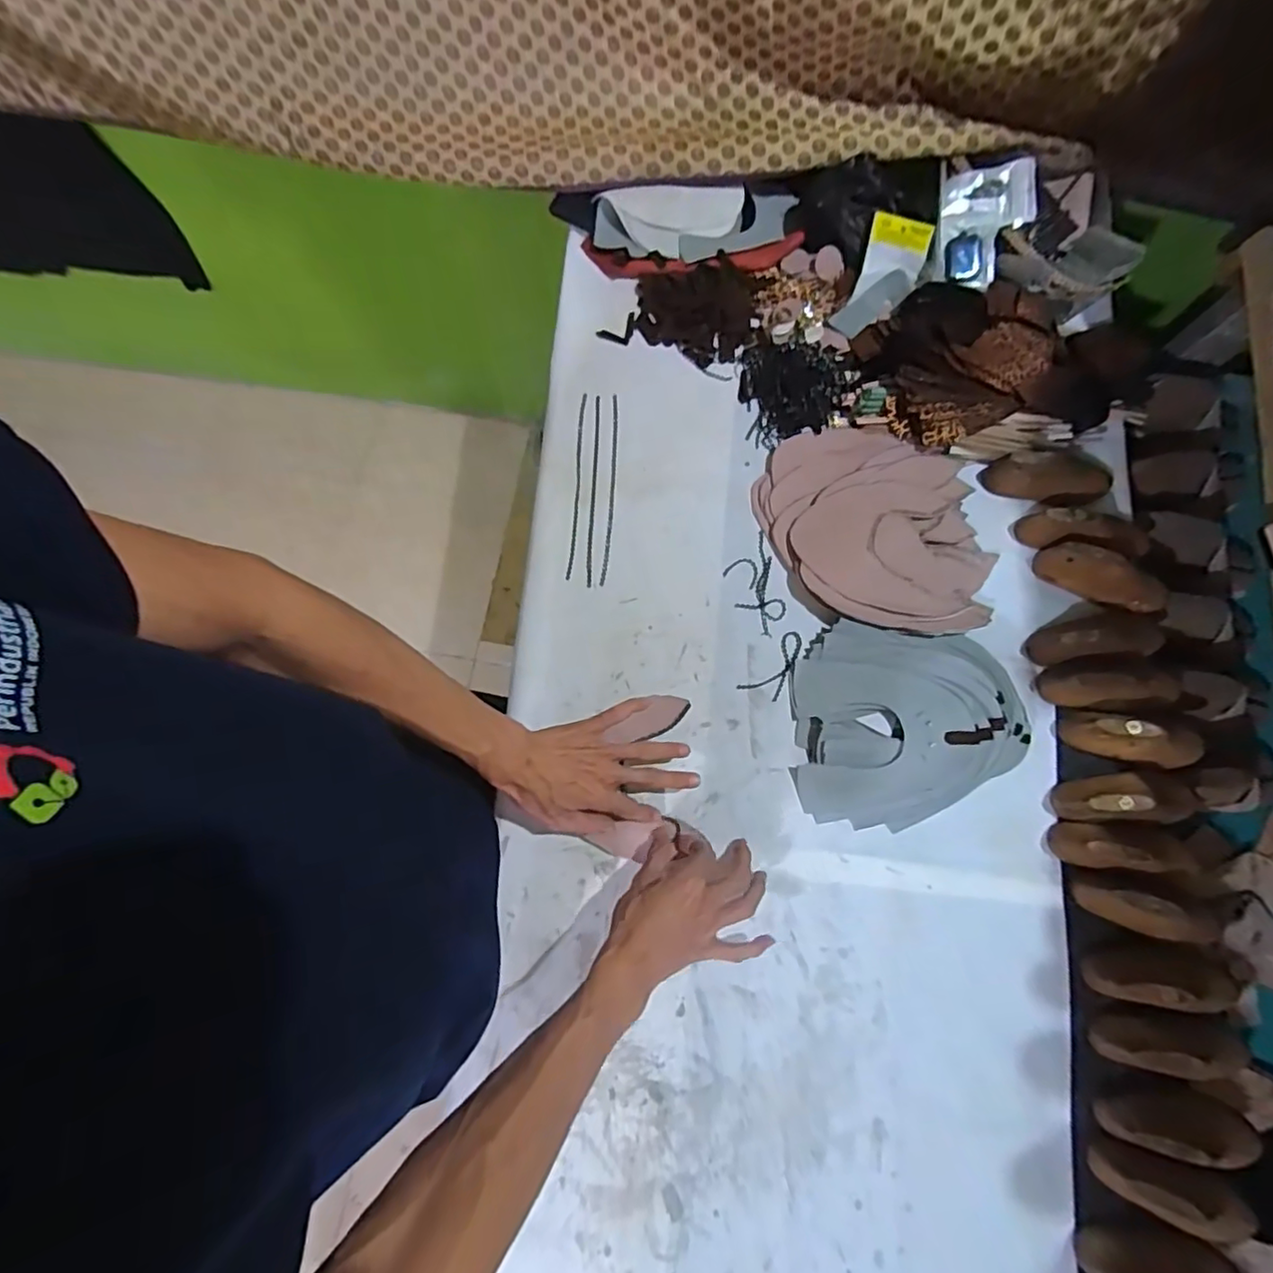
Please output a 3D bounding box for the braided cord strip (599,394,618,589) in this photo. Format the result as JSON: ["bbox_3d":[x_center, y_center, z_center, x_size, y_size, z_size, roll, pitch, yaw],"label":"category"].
[{"bbox_3d":[-0.030,-0.172,0.685,0.010,0.006,0.234,3,77,1],"label":"braided cord strip"}]

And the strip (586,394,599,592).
[{"bbox_3d":[-0.051,-0.171,0.682,0.007,0.004,0.234,1,77,1],"label":"strip"}]

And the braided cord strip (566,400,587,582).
[{"bbox_3d":[-0.069,-0.175,0.679,0.008,0.004,0.226,3,77,1],"label":"braided cord strip"}]

